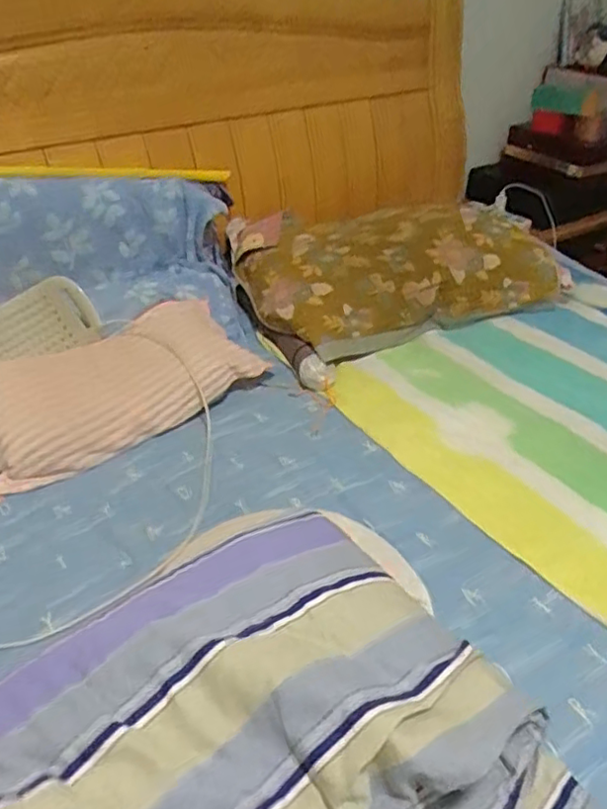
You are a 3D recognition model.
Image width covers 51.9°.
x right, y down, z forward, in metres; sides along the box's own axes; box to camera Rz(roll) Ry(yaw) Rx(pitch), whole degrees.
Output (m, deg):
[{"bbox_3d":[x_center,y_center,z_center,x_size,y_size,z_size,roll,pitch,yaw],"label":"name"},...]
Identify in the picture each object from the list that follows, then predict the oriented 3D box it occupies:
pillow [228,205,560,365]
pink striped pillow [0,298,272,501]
[{"bbox_3d":[0.203,-0.301,1.411,0.660,0.169,0.368,-15,42,-21],"label":"pillow"},{"bbox_3d":[-0.339,-0.047,1.104,0.487,0.083,0.232,-26,47,-31],"label":"pink striped pillow"}]

